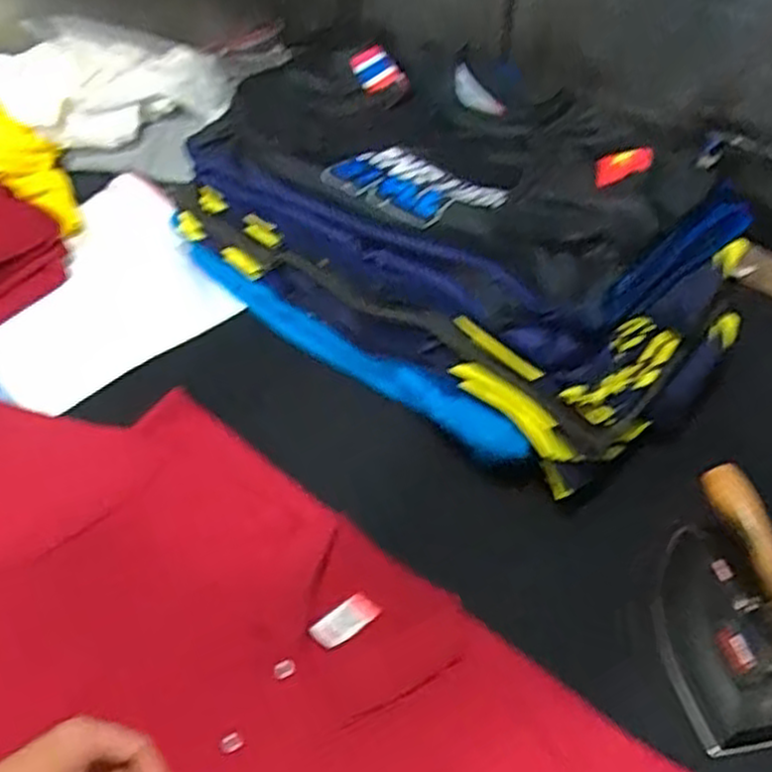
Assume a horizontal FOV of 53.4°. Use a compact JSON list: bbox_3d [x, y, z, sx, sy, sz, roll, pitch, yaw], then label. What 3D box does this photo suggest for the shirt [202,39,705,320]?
[{"bbox_3d":[0.072,-0.272,0.855,0.509,0.068,0.315,29,54,24],"label":"shirt"}]

